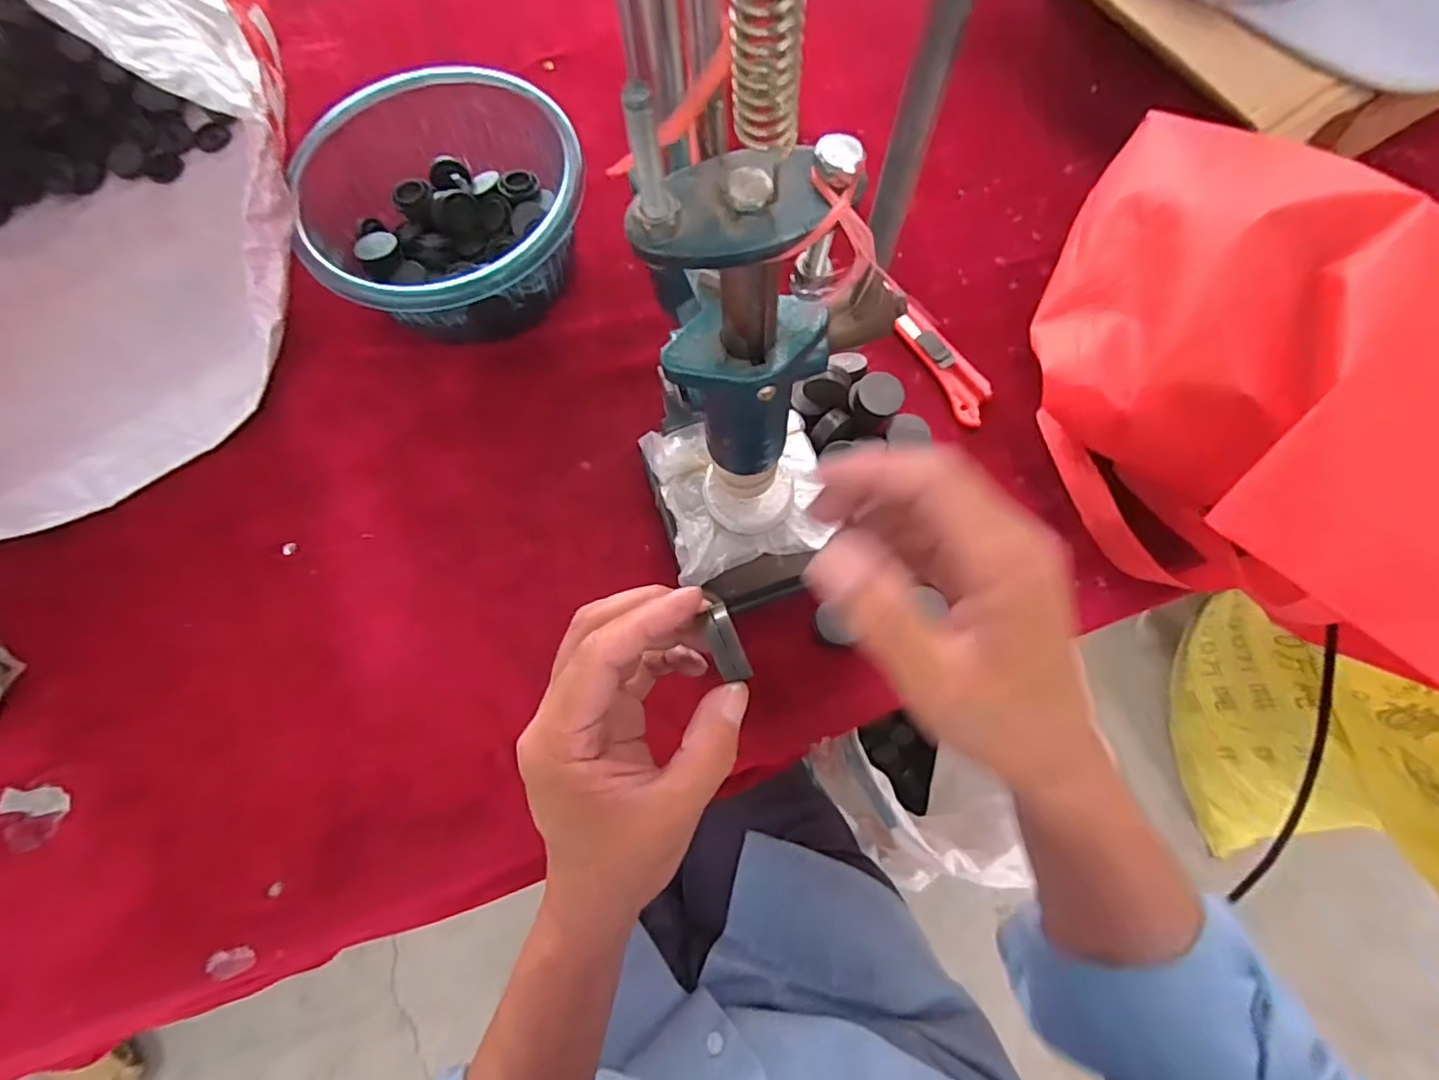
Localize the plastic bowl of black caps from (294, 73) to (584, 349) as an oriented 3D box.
[{"bbox_3d":[-0.212,-0.263,0.487,0.207,0.083,0.205,-1,71,3],"label":"plastic bowl of black caps"}]

